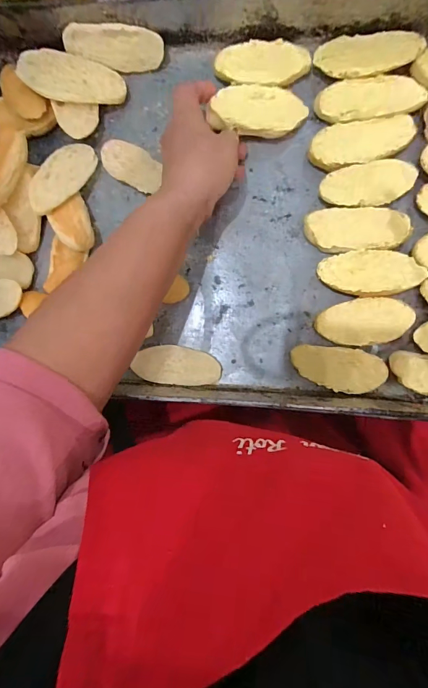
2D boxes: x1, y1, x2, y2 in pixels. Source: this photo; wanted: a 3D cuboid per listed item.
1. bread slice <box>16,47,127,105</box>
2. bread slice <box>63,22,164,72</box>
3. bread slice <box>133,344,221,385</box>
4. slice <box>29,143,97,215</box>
[{"bbox_3d":[-0.140,-0.266,0.376,0.098,0.007,0.043,1,94,-17],"label":"bread slice"},{"bbox_3d":[-0.099,-0.296,0.376,0.095,0.039,0.013,-1,56,3],"label":"bread slice"},{"bbox_3d":[-0.038,0.023,0.397,0.088,0.013,0.040,7,93,6],"label":"bread slice"},{"bbox_3d":[-0.159,-0.172,0.392,0.040,0.013,0.086,39,78,-15],"label":"slice"}]

